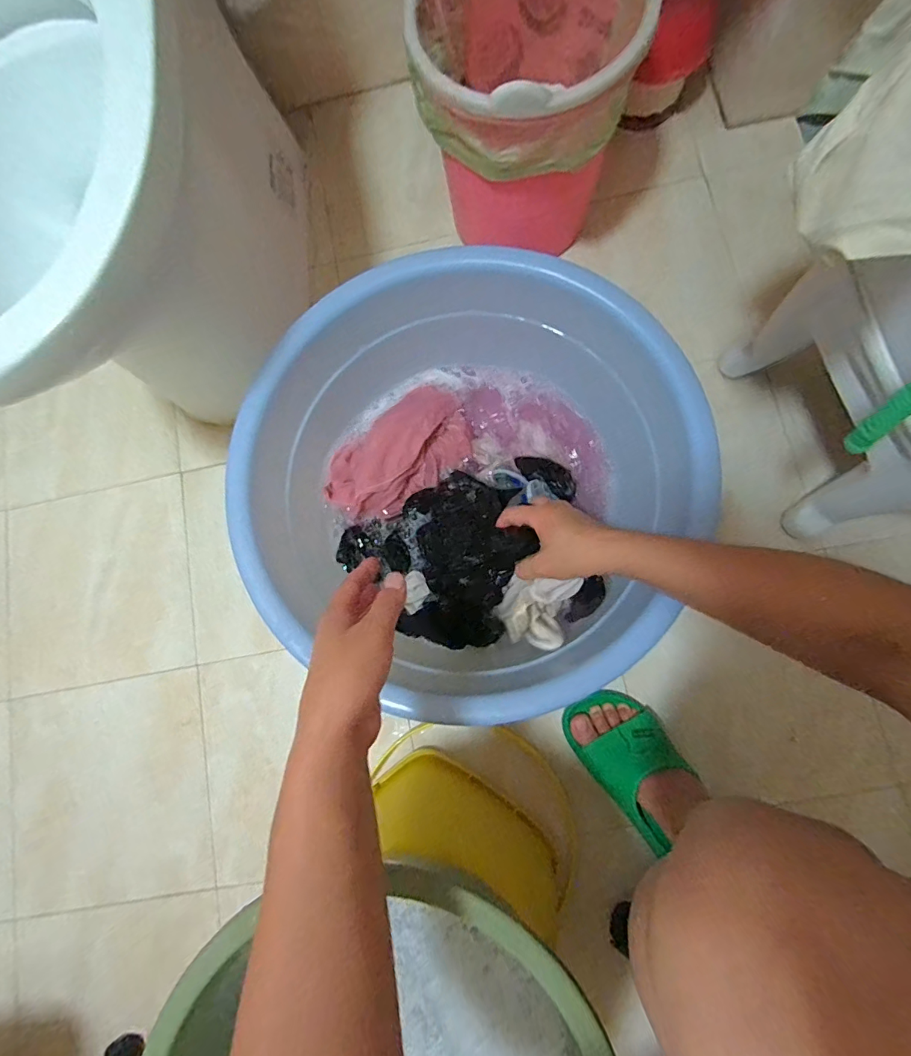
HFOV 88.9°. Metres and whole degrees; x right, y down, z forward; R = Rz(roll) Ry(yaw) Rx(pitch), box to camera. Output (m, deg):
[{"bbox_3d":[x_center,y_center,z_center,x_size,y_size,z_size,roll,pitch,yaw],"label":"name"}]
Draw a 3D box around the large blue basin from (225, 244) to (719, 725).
[{"bbox_3d":[0.013,-0.061,0.565,0.460,0.205,0.452,-1,83,6],"label":"large blue basin"}]

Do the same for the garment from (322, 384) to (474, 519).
[{"bbox_3d":[-0.075,-0.103,0.635,0.215,0.046,0.117,-43,81,0],"label":"garment"}]

